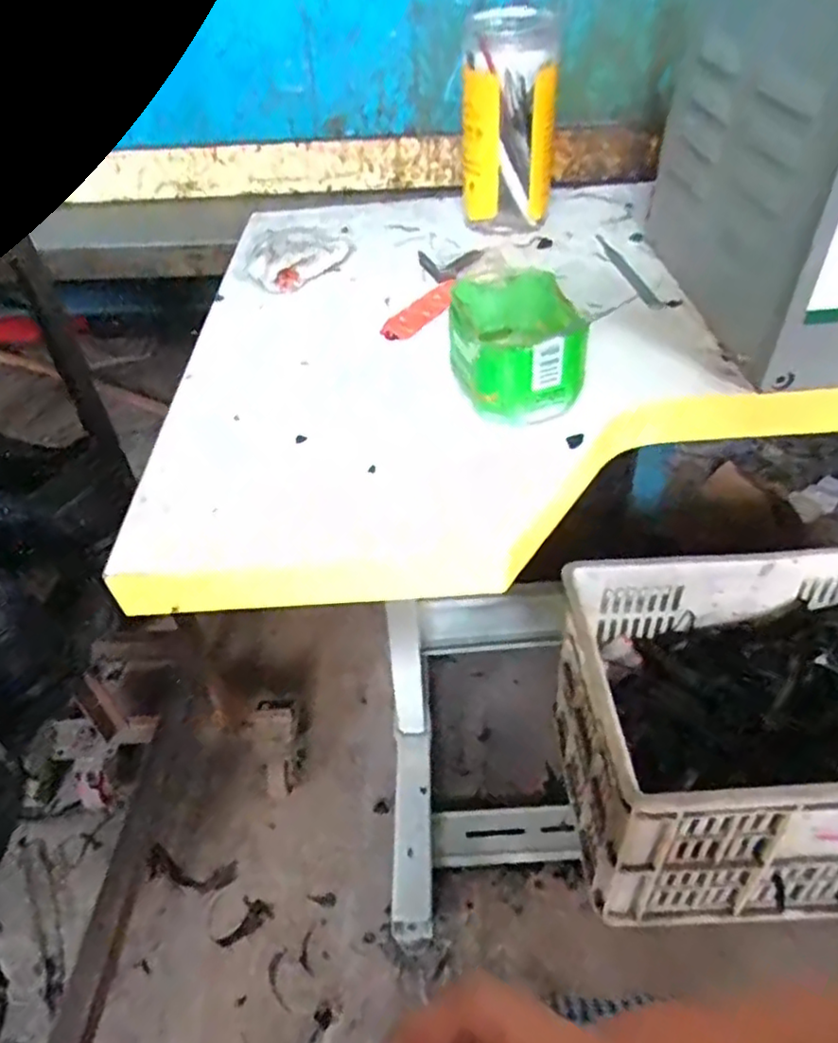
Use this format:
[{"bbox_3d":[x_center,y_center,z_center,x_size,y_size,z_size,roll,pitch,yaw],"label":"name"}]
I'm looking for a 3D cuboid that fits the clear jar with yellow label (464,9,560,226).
[{"bbox_3d":[0.082,-0.356,0.604,0.082,0.169,0.071,2,43,7],"label":"clear jar with yellow label"}]

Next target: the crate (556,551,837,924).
[{"bbox_3d":[0.456,0.254,0.843,0.499,0.300,0.343,-2,43,2],"label":"crate"}]

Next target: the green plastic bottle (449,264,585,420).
[{"bbox_3d":[0.064,-0.116,0.438,0.083,0.062,0.097,-5,43,-1],"label":"green plastic bottle"}]

